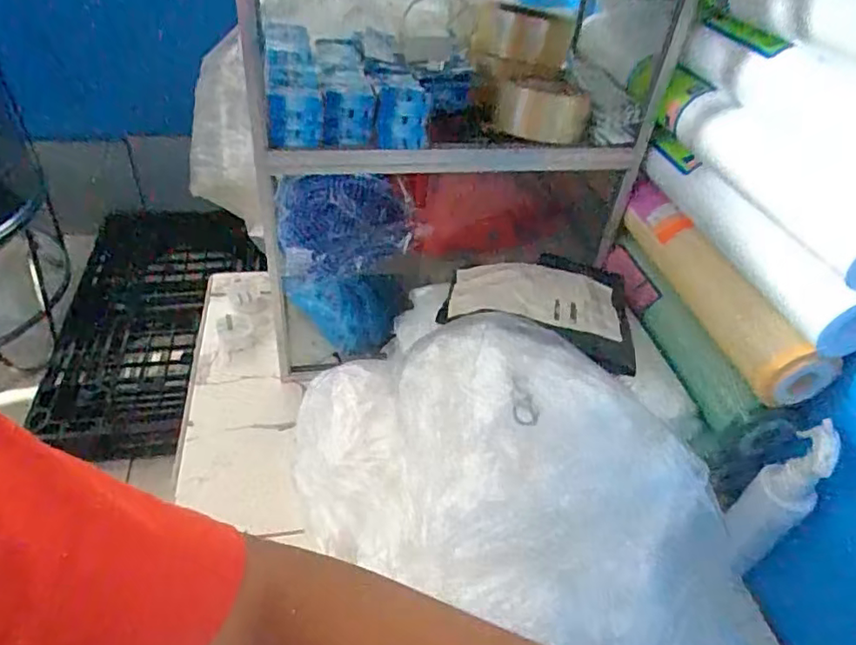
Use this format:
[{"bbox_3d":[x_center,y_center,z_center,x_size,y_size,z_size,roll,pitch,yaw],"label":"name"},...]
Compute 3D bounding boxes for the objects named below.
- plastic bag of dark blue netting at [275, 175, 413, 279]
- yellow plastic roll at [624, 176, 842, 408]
[{"bbox_3d":[-0.108,-0.126,0.736,0.158,0.073,0.138,-3,43,-11],"label":"plastic bag of dark blue netting"},{"bbox_3d":[0.268,-0.041,0.568,0.050,0.061,0.285,-7,43,-14],"label":"yellow plastic roll"}]

